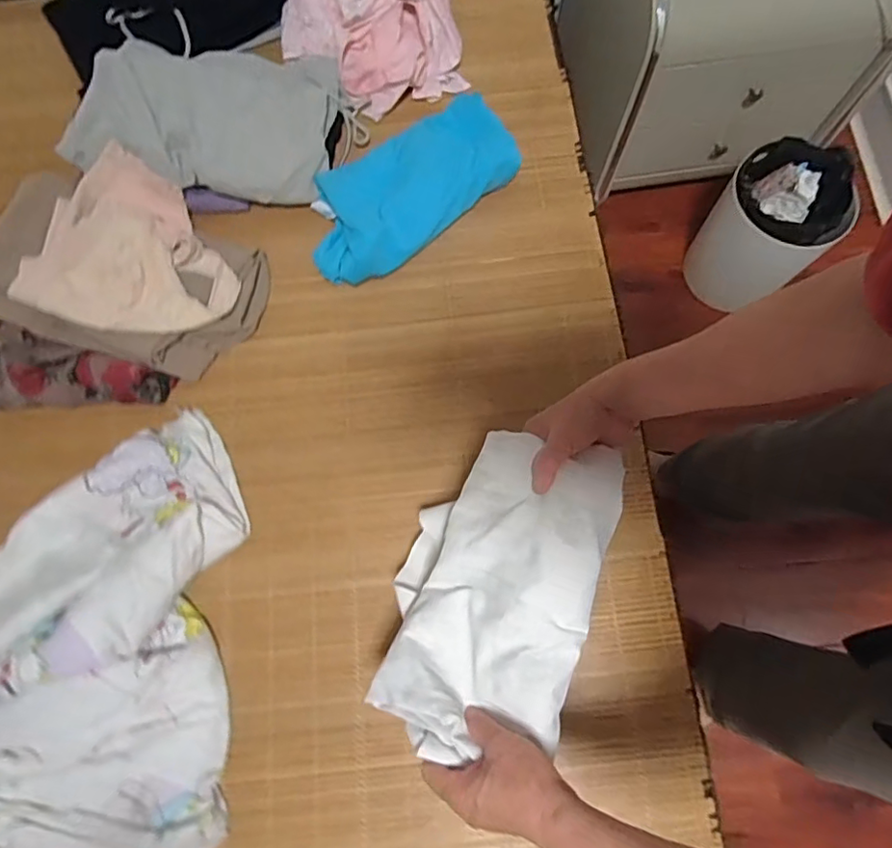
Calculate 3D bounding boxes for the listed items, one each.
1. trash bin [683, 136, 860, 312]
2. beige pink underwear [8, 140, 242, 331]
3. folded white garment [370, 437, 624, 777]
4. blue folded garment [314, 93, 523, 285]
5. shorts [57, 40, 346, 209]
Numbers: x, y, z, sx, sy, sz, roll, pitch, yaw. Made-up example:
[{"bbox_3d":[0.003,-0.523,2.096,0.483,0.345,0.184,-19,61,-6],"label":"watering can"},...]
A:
[{"bbox_3d":[0.635,-0.378,1.135,0.202,0.304,0.208,0,73,0],"label":"trash bin"},{"bbox_3d":[-0.390,-0.224,0.738,0.229,0.081,0.239,15,74,4],"label":"beige pink underwear"},{"bbox_3d":[0.045,0.156,0.541,0.172,0.134,0.269,20,74,6],"label":"folded white garment"},{"bbox_3d":[-0.052,-0.324,0.772,0.305,0.057,0.150,-31,76,-9],"label":"blue folded garment"},{"bbox_3d":[-0.328,-0.429,0.792,0.349,0.097,0.222,-1,73,-1],"label":"shorts"}]

